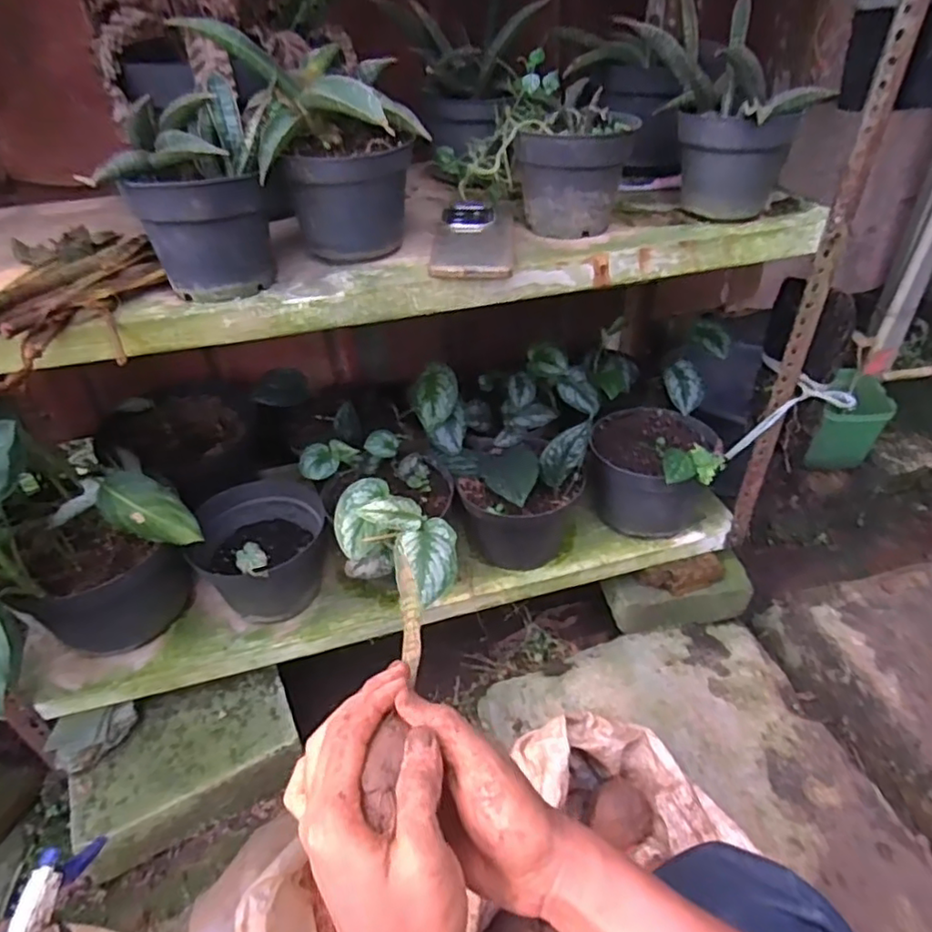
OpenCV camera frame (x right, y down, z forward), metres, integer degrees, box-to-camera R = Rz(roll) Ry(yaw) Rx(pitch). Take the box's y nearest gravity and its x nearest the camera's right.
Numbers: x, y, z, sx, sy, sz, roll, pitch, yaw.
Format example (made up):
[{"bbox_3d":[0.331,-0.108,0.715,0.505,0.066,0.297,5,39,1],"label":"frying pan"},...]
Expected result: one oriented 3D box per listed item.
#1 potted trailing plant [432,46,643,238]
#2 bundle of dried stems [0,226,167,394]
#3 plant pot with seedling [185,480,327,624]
[{"bbox_3d":[0.068,-0.315,0.634,0.194,0.131,0.108,11,43,17],"label":"potted trailing plant"},{"bbox_3d":[-0.349,-0.133,0.518,0.140,0.048,0.226,10,42,16],"label":"bundle of dried stems"},{"bbox_3d":[-0.273,0.113,0.851,0.157,0.111,0.156,-2,40,2],"label":"plant pot with seedling"}]

